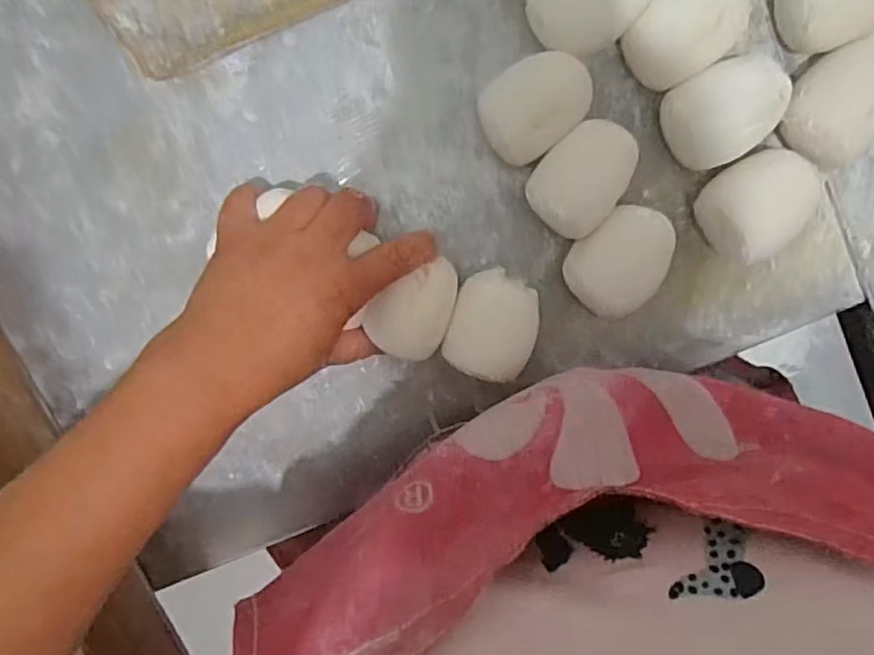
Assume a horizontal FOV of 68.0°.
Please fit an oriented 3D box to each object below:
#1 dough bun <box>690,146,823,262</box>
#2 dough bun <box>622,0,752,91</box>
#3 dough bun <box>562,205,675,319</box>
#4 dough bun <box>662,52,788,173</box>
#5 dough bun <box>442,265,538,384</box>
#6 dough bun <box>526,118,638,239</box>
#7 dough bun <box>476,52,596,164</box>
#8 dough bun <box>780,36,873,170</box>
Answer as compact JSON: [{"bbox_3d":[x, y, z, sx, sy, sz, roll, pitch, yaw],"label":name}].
[{"bbox_3d":[0.182,-0.069,0.370,0.056,0.047,0.055,0,97,1],"label":"dough bun"},{"bbox_3d":[0.138,-0.165,0.360,0.064,0.043,0.047,-33,95,4],"label":"dough bun"},{"bbox_3d":[0.106,-0.038,0.380,0.063,0.038,0.052,-38,96,7],"label":"dough bun"},{"bbox_3d":[0.160,-0.120,0.366,0.059,0.042,0.050,-27,96,4],"label":"dough bun"},{"bbox_3d":[0.033,-0.003,0.387,0.048,0.039,0.059,17,97,-1],"label":"dough bun"},{"bbox_3d":[0.083,-0.086,0.376,0.048,0.036,0.066,40,96,-4],"label":"dough bun"},{"bbox_3d":[0.056,-0.127,0.369,0.066,0.044,0.049,-40,95,5],"label":"dough bun"},{"bbox_3d":[0.222,-0.122,0.362,0.055,0.051,0.055,0,97,1],"label":"dough bun"}]

